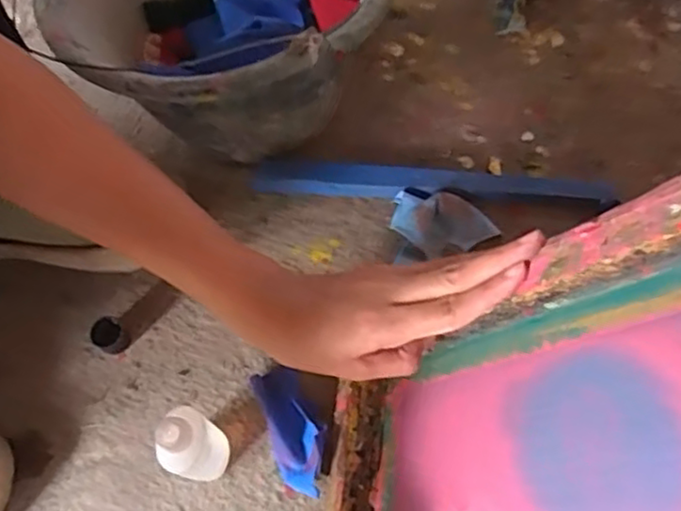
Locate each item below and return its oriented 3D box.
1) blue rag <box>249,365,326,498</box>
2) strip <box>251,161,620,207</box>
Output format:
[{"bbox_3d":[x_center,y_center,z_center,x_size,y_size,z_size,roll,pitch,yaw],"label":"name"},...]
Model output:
[{"bbox_3d":[-0.033,0.123,0.477,0.034,0.017,0.088,-19,68,-6],"label":"blue rag"},{"bbox_3d":[0.074,-0.057,0.559,0.290,0.015,0.024,4,67,4],"label":"strip"}]

